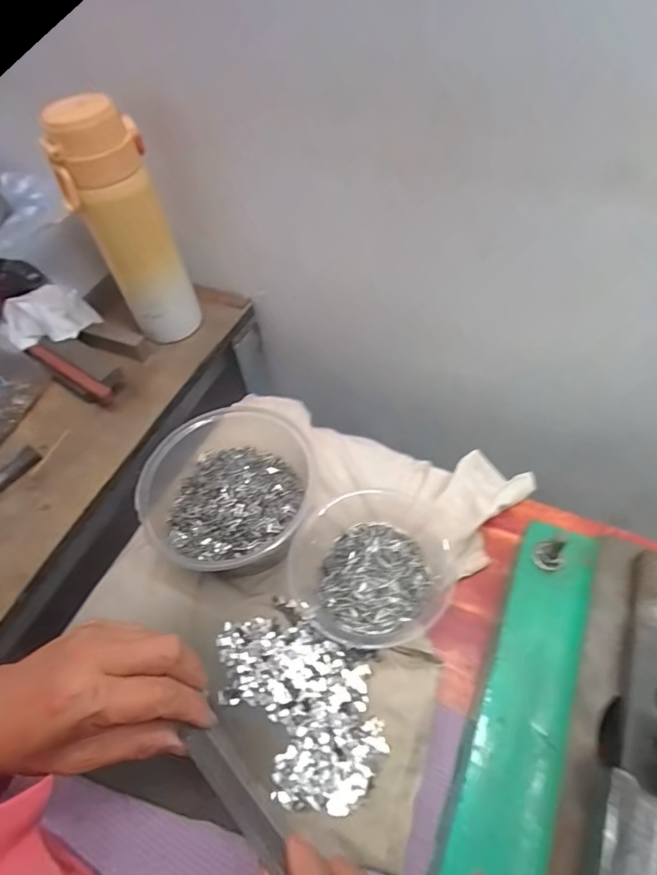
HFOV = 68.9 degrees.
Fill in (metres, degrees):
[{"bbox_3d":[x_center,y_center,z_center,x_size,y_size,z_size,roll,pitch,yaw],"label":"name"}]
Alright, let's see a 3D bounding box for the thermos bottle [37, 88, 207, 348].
[{"bbox_3d":[-0.180,-0.182,0.446,0.071,0.228,0.059,-22,55,-10],"label":"thermos bottle"}]

